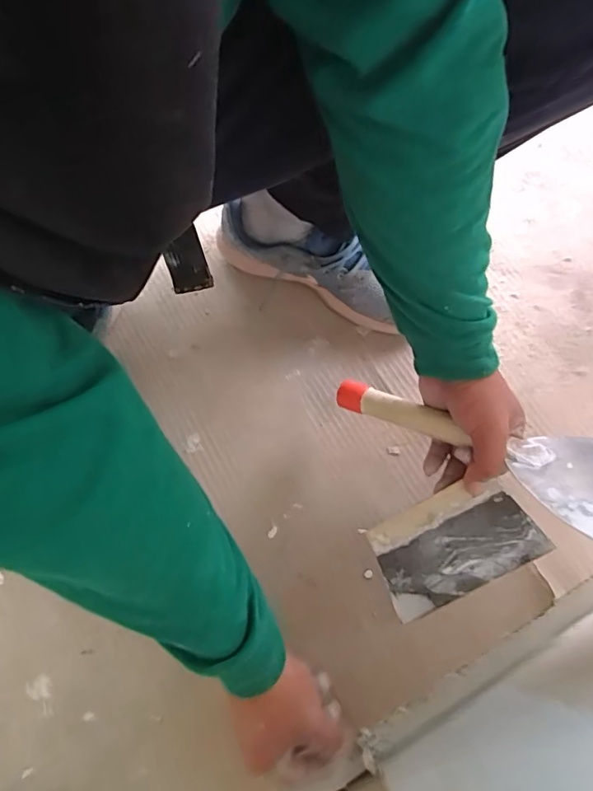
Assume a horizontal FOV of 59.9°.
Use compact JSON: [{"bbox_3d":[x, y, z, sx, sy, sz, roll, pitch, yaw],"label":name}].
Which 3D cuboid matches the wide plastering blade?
[{"bbox_3d":[0.138,0.131,0.451,0.138,0.005,0.096,-27,100,7],"label":"wide plastering blade"}]

